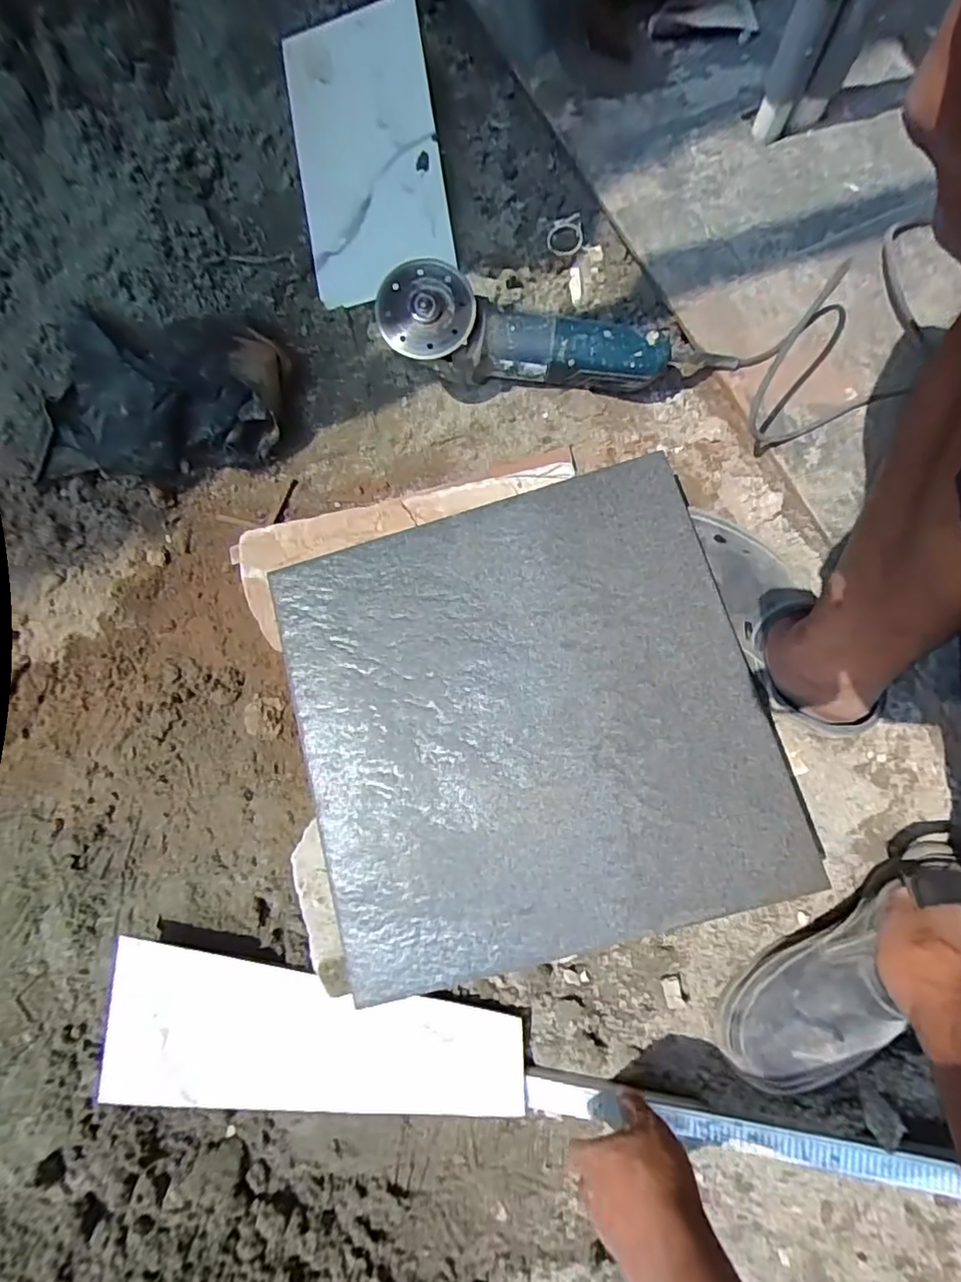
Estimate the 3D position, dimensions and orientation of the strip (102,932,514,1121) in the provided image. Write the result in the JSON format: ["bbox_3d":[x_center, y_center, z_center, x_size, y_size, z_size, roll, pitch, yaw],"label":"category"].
[{"bbox_3d":[-0.161,0.363,0.523,0.394,0.006,0.129,-1,78,5],"label":"strip"}]

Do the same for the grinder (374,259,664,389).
[{"bbox_3d":[0.043,-0.308,0.572,0.283,0.104,0.085,-1,73,1],"label":"grinder"}]

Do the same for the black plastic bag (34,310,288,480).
[{"bbox_3d":[-0.366,-0.292,0.648,0.286,0.092,0.174,-6,73,-1],"label":"black plastic bag"}]

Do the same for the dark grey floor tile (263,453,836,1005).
[{"bbox_3d":[0.034,0.061,0.492,0.387,0.006,0.388,-17,78,3],"label":"dark grey floor tile"}]

